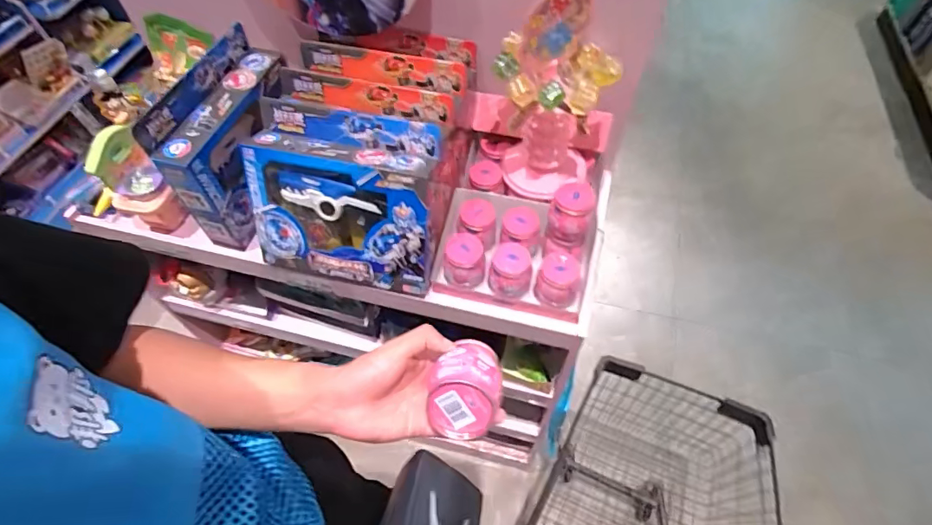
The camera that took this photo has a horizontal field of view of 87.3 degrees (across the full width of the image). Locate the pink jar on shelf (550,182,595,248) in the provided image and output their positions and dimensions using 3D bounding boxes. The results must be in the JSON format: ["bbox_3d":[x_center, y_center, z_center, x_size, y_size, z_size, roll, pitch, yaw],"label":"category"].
[{"bbox_3d":[0.151,-0.066,0.703,0.051,0.088,0.050,-1,56,1],"label":"pink jar on shelf"}]

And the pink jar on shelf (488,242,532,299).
[{"bbox_3d":[0.066,0.012,0.736,0.059,0.075,0.059,-1,56,1],"label":"pink jar on shelf"}]

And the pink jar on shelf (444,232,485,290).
[{"bbox_3d":[-0.004,-0.004,0.743,0.057,0.070,0.059,-1,56,1],"label":"pink jar on shelf"}]

